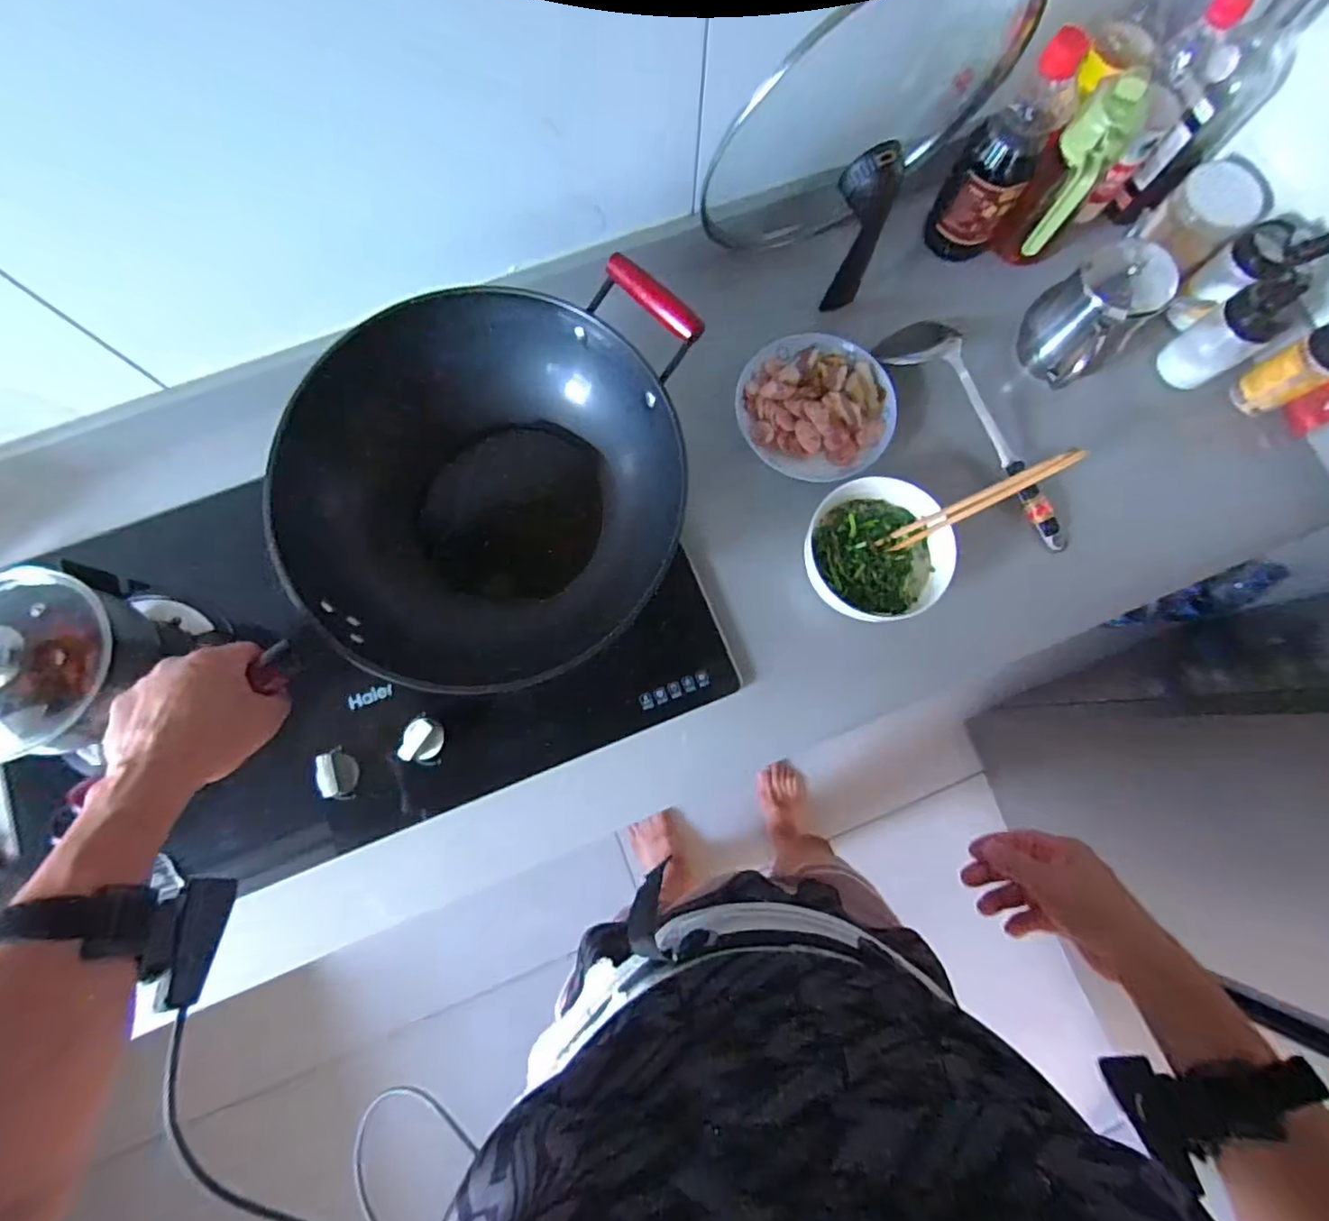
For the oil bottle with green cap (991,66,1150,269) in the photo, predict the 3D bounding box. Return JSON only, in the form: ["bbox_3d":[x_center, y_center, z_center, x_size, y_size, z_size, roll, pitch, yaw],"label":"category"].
[{"bbox_3d":[0.426,-0.455,0.635,0.067,0.169,0.081,39,81,6],"label":"oil bottle with green cap"}]

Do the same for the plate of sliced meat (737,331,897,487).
[{"bbox_3d":[0.170,-0.230,0.673,0.176,0.034,0.155,44,81,7],"label":"plate of sliced meat"}]

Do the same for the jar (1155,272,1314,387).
[{"bbox_3d":[0.605,-0.295,0.646,0.052,0.141,0.055,0,79,-1],"label":"jar"}]

